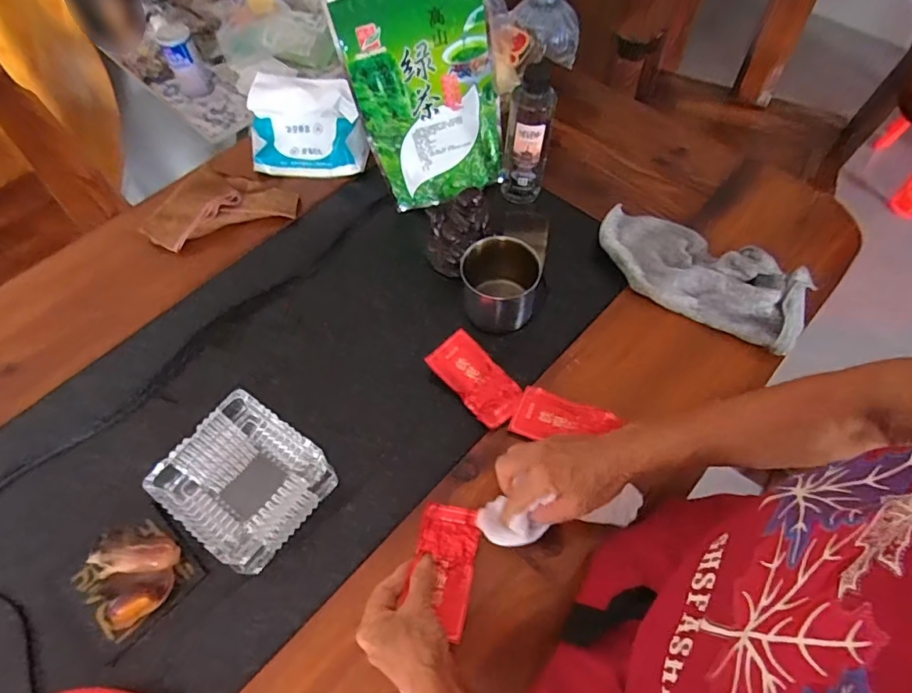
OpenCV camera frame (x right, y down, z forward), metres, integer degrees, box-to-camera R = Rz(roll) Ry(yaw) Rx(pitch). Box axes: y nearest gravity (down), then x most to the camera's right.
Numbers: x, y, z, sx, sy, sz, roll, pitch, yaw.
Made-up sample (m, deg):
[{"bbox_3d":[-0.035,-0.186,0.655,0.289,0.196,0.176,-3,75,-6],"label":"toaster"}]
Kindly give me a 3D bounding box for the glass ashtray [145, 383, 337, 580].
[{"bbox_3d":[-0.202,0.128,0.512,0.124,0.057,0.123,33,67,17],"label":"glass ashtray"}]

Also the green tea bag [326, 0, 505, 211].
[{"bbox_3d":[-0.031,-0.300,0.645,0.173,0.253,0.047,-17,42,-2],"label":"green tea bag"}]

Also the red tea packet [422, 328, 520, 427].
[{"bbox_3d":[0.022,0.036,0.584,0.054,0.023,0.111,-37,67,-17],"label":"red tea packet"}]

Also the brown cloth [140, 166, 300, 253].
[{"bbox_3d":[-0.323,-0.203,0.726,0.196,0.029,0.114,-15,62,-7],"label":"brown cloth"}]

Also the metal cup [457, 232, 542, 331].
[{"bbox_3d":[0.051,-0.071,0.607,0.089,0.074,0.086,15,63,9],"label":"metal cup"}]

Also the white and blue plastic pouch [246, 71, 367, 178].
[{"bbox_3d":[-0.205,-0.301,0.731,0.165,0.103,0.078,5,61,4],"label":"white and blue plastic pouch"}]

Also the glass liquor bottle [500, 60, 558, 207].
[{"bbox_3d":[0.090,-0.263,0.662,0.054,0.172,0.059,7,61,5],"label":"glass liquor bottle"}]

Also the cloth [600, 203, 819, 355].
[{"bbox_3d":[0.286,-0.090,0.631,0.254,0.045,0.113,34,67,18],"label":"cloth"}]

